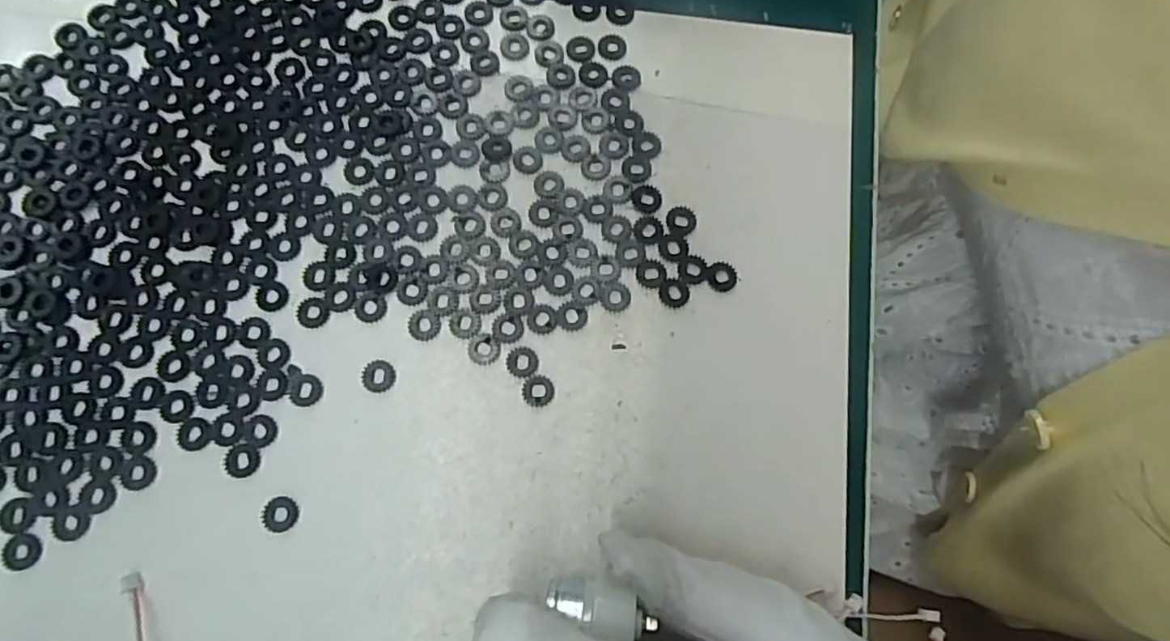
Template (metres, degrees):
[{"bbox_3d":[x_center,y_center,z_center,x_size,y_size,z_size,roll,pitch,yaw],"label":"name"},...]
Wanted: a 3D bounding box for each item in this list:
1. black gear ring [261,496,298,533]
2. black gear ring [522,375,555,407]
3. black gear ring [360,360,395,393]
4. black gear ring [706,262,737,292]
[{"bbox_3d":[-0.096,0.060,0.195,0.011,0.004,0.011,0,77,-2],"label":"black gear ring"},{"bbox_3d":[-0.015,0.023,0.208,0.011,0.004,0.010,0,77,-2],"label":"black gear ring"},{"bbox_3d":[-0.069,0.018,0.206,0.011,0.004,0.010,0,77,-2],"label":"black gear ring"},{"bbox_3d":[0.048,-0.016,0.217,0.011,0.004,0.011,0,77,-2],"label":"black gear ring"}]

